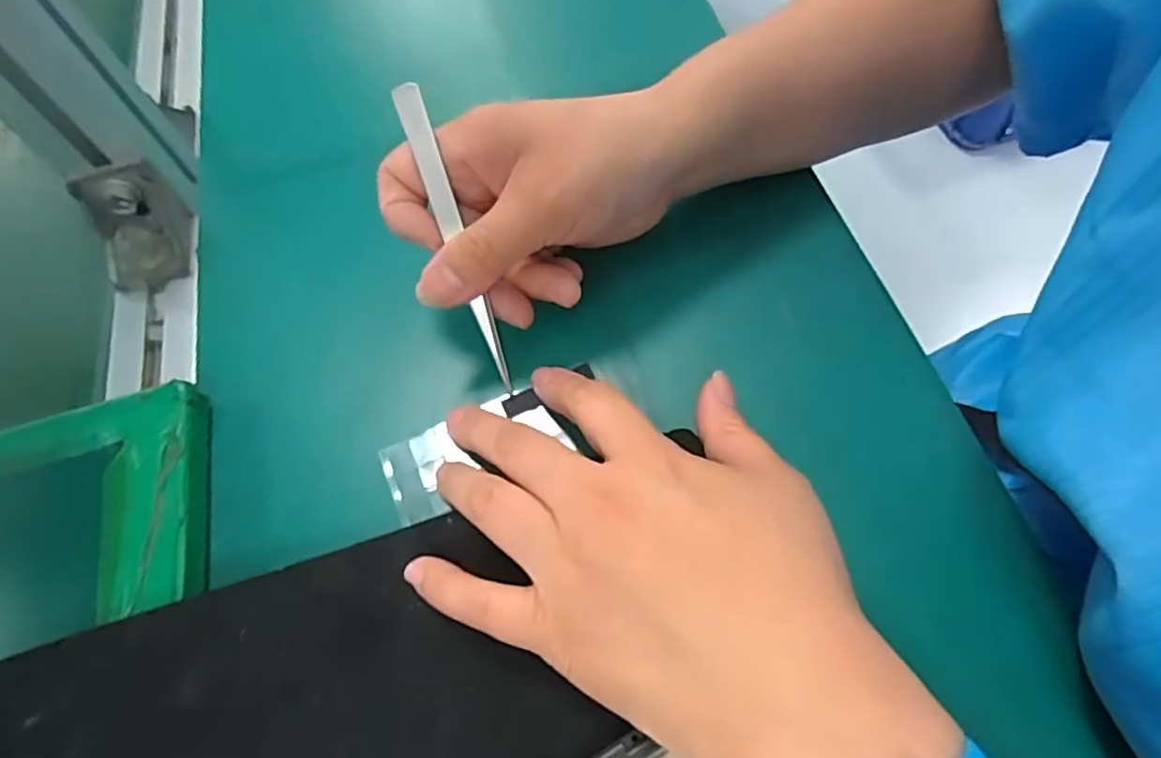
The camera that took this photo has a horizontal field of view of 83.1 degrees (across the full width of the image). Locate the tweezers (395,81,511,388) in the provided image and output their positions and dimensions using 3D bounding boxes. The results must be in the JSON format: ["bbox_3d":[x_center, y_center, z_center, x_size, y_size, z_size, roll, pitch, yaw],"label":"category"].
[{"bbox_3d":[-0.048,-0.053,0.258,0.010,0.005,0.122,-21,103,-12],"label":"tweezers"}]

